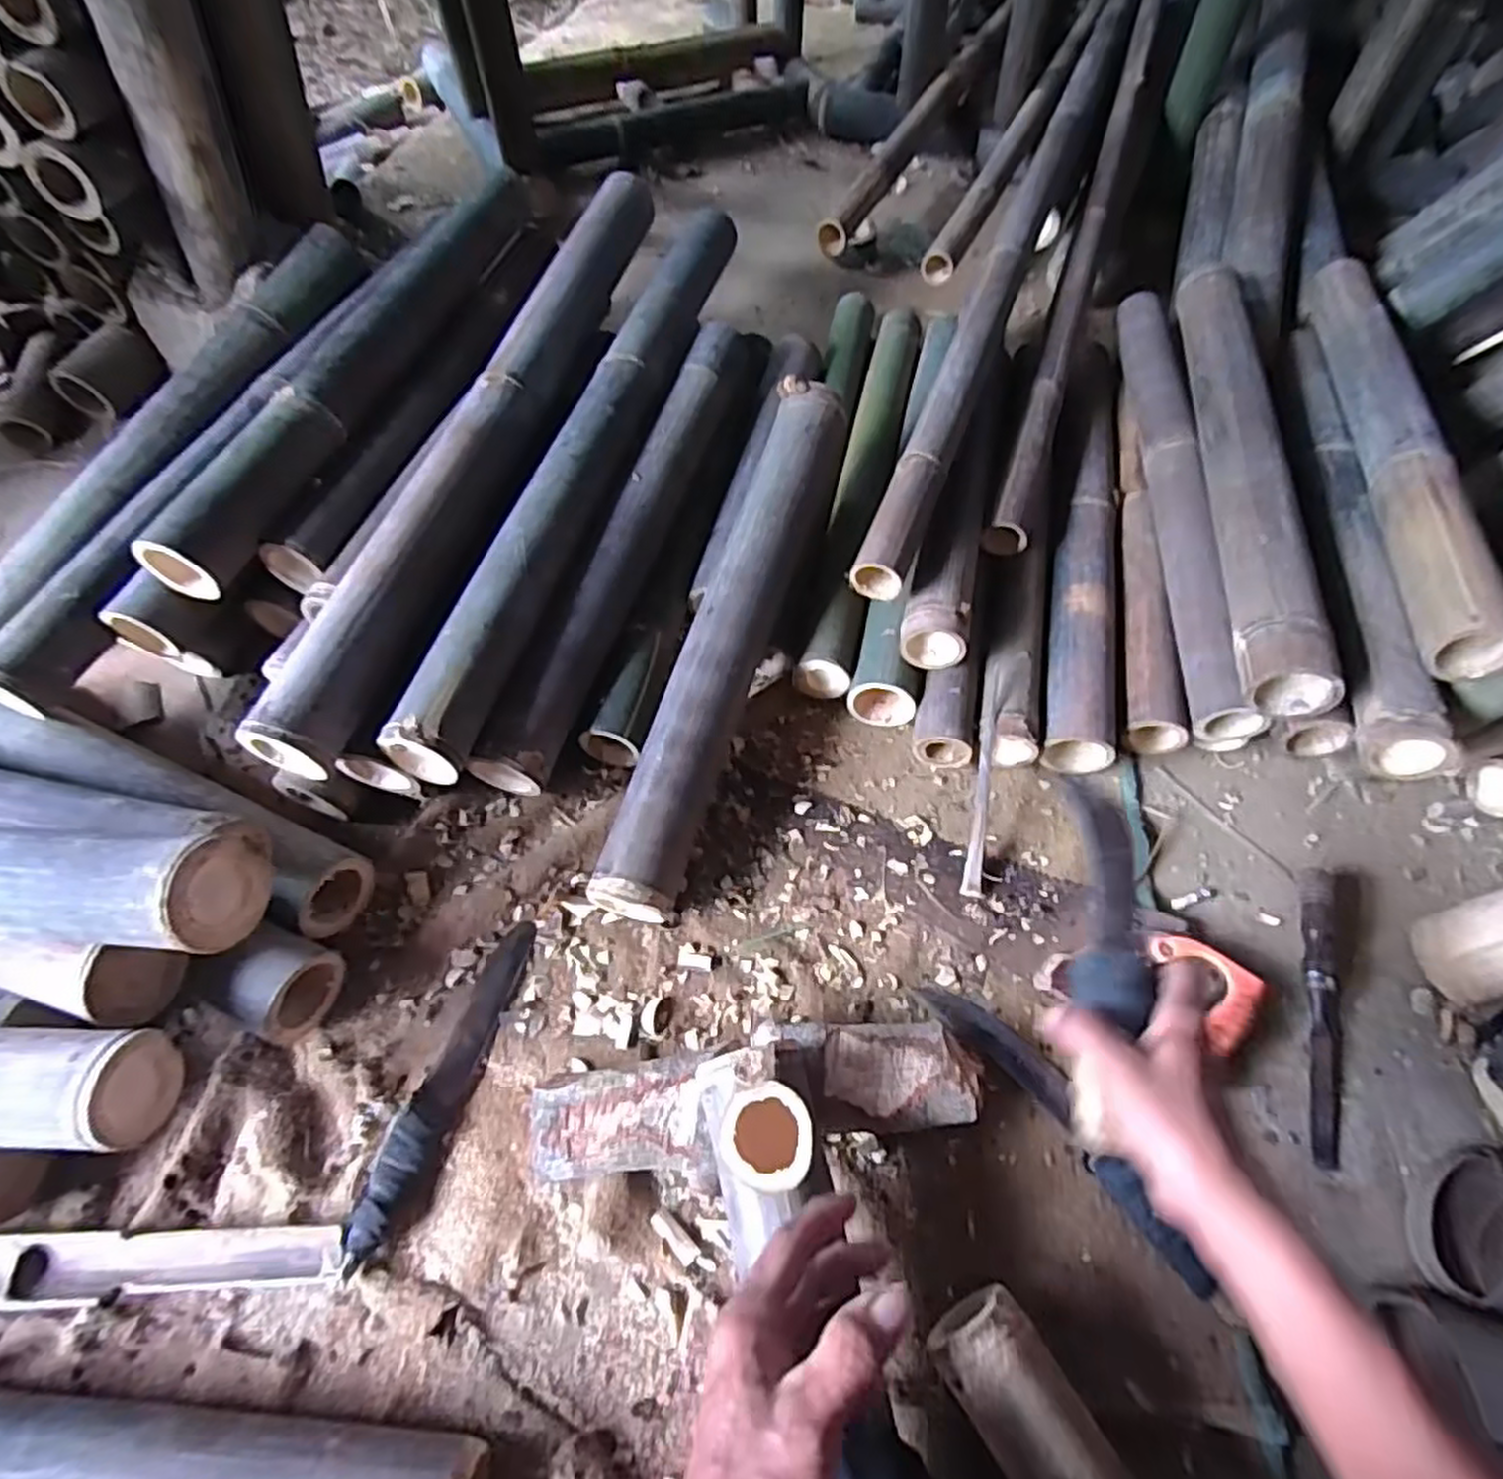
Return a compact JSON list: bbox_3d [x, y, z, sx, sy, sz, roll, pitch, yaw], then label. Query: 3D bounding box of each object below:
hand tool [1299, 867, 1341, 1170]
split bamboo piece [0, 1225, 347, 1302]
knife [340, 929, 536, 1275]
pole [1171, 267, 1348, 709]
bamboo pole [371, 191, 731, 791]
[{"bbox_3d":[0.475,0.221,0.630,0.030,0.022,0.238,15,61,10],"label":"hand tool"},{"bbox_3d":[-0.623,0.380,0.537,0.653,0.055,0.048,-3,59,0],"label":"split bamboo piece"},{"bbox_3d":[-0.247,0.271,0.613,0.039,0.023,0.263,15,61,11],"label":"knife"},{"bbox_3d":[0.506,-0.309,0.795,0.067,0.071,0.655,8,60,7],"label":"pole"},{"bbox_3d":[-0.163,-0.330,0.840,0.074,0.078,0.835,13,60,10],"label":"bamboo pole"}]

